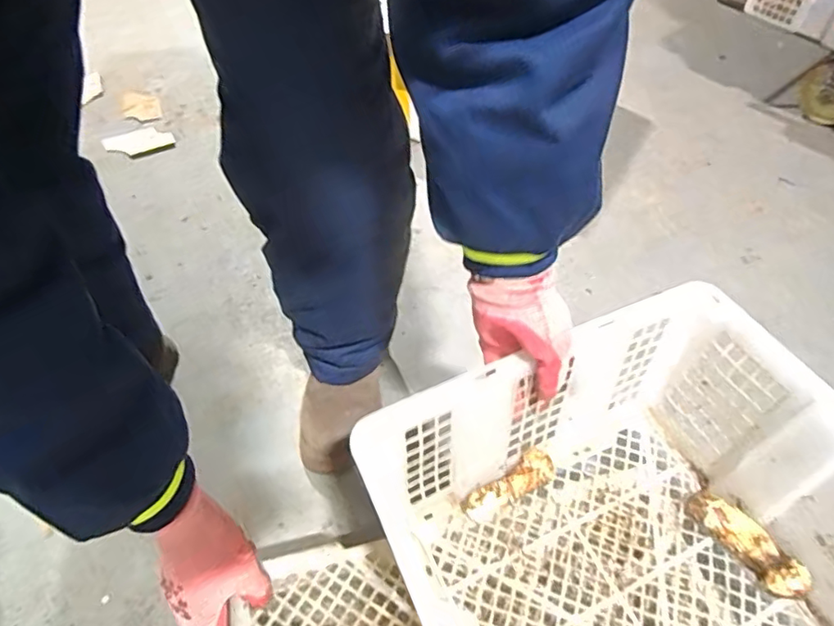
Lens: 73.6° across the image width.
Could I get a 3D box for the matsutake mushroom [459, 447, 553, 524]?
[{"bbox_3d":[0.088,0.166,0.532,0.092,0.030,0.029,-28,54,-16],"label":"matsutake mushroom"}]

